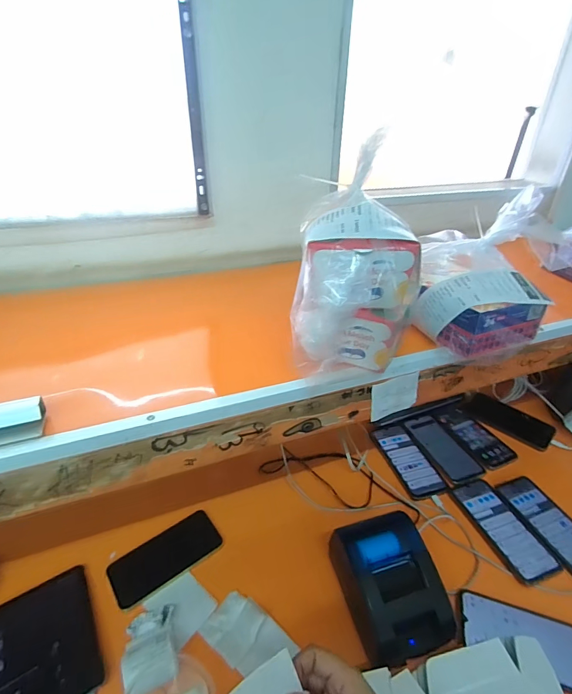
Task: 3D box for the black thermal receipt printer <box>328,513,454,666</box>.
[{"bbox_3d":[0.136,0.316,0.506,0.118,0.079,0.153,-10,36,-17],"label":"black thermal receipt printer"}]

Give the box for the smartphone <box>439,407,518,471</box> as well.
[{"bbox_3d":[0.401,0.190,0.807,0.085,0.016,0.163,-11,36,-18],"label":"smartphone"}]

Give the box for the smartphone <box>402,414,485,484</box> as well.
[{"bbox_3d":[0.319,0.204,0.772,0.078,0.011,0.170,-9,35,-16],"label":"smartphone"}]

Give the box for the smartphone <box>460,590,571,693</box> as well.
[{"bbox_3d":[0.320,0.381,0.495,0.165,0.010,0.084,12,35,14],"label":"smartphone"}]

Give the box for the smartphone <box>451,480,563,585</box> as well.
[{"bbox_3d":[0.356,0.294,0.627,0.079,0.010,0.170,-10,36,-17],"label":"smartphone"}]

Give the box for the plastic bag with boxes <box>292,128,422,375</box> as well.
[{"bbox_3d":[0.071,-0.064,0.366,0.115,0.167,0.122,6,34,7],"label":"plastic bag with boxes"}]

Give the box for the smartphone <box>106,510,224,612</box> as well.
[{"bbox_3d":[-0.179,0.312,0.571,0.155,0.005,0.076,-23,41,-32],"label":"smartphone"}]

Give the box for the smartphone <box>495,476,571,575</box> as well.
[{"bbox_3d":[0.443,0.292,0.635,0.084,0.007,0.166,-10,36,-17],"label":"smartphone"}]

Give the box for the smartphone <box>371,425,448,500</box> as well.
[{"bbox_3d":[0.239,0.217,0.741,0.079,0.005,0.168,-8,35,-14],"label":"smartphone"}]

